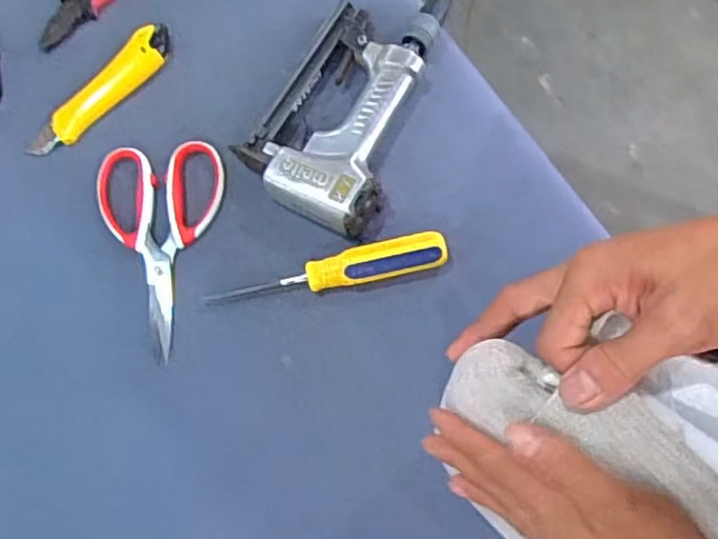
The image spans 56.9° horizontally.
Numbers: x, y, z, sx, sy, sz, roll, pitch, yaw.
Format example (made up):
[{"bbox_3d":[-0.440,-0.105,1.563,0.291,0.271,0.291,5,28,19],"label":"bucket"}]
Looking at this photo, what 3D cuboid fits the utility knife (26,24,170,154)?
[{"bbox_3d":[-0.233,-0.163,0.599,0.031,0.020,0.159,42,80,15],"label":"utility knife"}]

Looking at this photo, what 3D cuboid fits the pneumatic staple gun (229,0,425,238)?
[{"bbox_3d":[-0.014,-0.135,0.569,0.128,0.040,0.191,25,76,12],"label":"pneumatic staple gun"}]

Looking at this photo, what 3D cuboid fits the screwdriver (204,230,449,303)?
[{"bbox_3d":[-0.026,0.002,0.536,0.192,0.027,0.030,-13,72,1],"label":"screwdriver"}]

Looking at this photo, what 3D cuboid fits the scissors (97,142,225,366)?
[{"bbox_3d":[-0.168,-0.019,0.552,0.104,0.010,0.185,-4,73,3],"label":"scissors"}]

